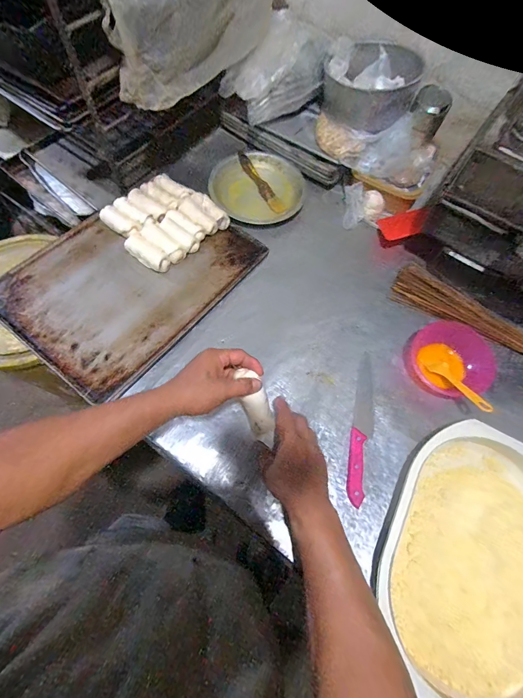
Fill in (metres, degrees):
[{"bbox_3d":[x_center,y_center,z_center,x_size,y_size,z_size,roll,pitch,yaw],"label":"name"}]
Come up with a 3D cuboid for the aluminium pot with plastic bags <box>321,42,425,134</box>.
[{"bbox_3d":[0.231,-0.554,0.715,0.181,0.078,0.192,1,67,-2],"label":"aluminium pot with plastic bags"}]

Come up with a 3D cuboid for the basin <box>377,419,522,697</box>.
[{"bbox_3d":[0.303,0.302,0.489,0.243,0.048,0.369,25,68,8],"label":"basin"}]

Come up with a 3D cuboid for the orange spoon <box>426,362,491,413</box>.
[{"bbox_3d":[0.339,0.065,0.571,0.035,0.013,0.124,-15,36,-9],"label":"orange spoon"}]

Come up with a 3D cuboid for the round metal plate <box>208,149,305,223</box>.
[{"bbox_3d":[-0.007,-0.375,0.772,0.210,0.033,0.188,-13,68,-8],"label":"round metal plate"}]

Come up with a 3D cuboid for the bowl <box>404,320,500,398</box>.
[{"bbox_3d":[0.338,0.018,0.609,0.123,0.067,0.136,-13,68,-8],"label":"bowl"}]

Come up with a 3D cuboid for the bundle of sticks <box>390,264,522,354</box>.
[{"bbox_3d":[0.438,-0.055,0.673,0.367,0.049,0.083,30,69,10],"label":"bundle of sticks"}]

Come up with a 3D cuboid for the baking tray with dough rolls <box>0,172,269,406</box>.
[{"bbox_3d":[-0.247,-0.151,0.655,0.324,0.041,0.448,37,70,12],"label":"baking tray with dough rolls"}]

